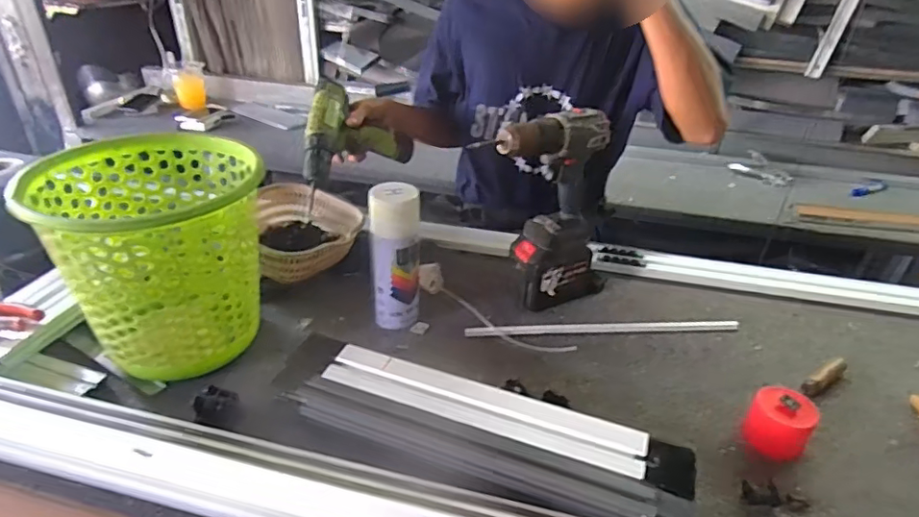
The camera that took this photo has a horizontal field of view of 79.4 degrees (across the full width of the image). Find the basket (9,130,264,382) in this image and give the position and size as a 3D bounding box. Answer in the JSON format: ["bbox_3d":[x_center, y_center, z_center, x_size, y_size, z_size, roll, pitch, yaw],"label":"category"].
[{"bbox_3d":[-0.366,-0.003,0.696,0.242,0.228,0.253,-6,32,-13],"label":"basket"}]

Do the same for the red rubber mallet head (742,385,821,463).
[{"bbox_3d":[0.373,0.189,0.646,0.070,0.060,0.067,27,39,35],"label":"red rubber mallet head"}]

